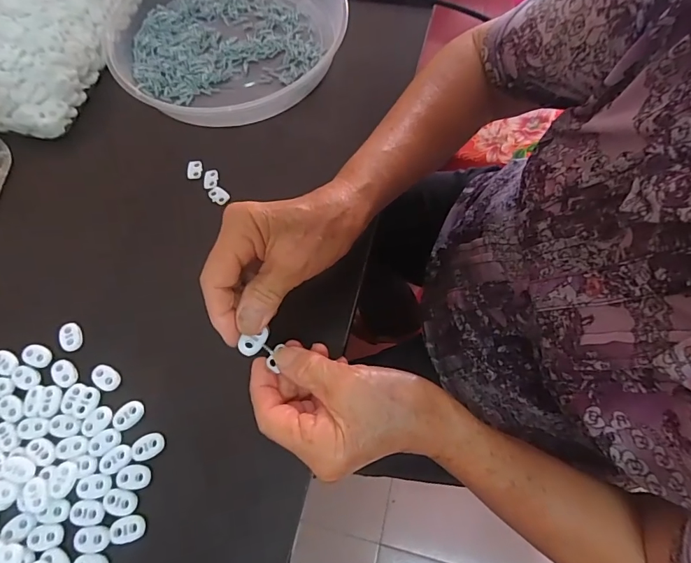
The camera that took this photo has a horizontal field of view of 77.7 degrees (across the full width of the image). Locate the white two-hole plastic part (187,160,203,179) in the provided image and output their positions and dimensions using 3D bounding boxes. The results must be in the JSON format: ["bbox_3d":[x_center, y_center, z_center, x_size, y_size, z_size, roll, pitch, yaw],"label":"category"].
[{"bbox_3d":[-0.138,-0.104,0.393,0.014,0.004,0.019,1,68,1],"label":"white two-hole plastic part"}]

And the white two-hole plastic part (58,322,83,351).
[{"bbox_3d":[-0.215,0.043,0.333,0.017,0.004,0.022,-18,69,-6],"label":"white two-hole plastic part"}]

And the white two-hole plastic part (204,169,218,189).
[{"bbox_3d":[-0.121,-0.092,0.387,0.012,0.004,0.020,3,68,2],"label":"white two-hole plastic part"}]

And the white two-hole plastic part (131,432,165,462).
[{"bbox_3d":[-0.138,0.115,0.299,0.022,0.004,0.015,-24,70,-9],"label":"white two-hole plastic part"}]

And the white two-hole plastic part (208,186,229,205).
[{"bbox_3d":[-0.113,-0.076,0.380,0.019,0.004,0.013,38,73,14],"label":"white two-hole plastic part"}]

